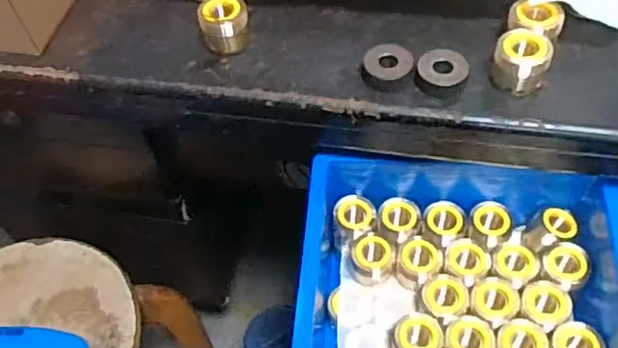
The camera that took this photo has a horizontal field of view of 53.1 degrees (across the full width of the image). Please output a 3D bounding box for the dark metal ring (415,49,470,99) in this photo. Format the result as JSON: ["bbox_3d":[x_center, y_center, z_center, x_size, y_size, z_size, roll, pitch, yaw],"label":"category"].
[{"bbox_3d":[0.109,-0.084,0.500,0.040,0.014,0.037,-2,55,3],"label":"dark metal ring"}]

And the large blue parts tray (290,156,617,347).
[{"bbox_3d":[0.123,0.147,0.505,0.260,0.108,0.358,3,55,7],"label":"large blue parts tray"}]

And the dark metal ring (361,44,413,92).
[{"bbox_3d":[0.065,-0.089,0.508,0.041,0.014,0.042,-2,55,3],"label":"dark metal ring"}]

